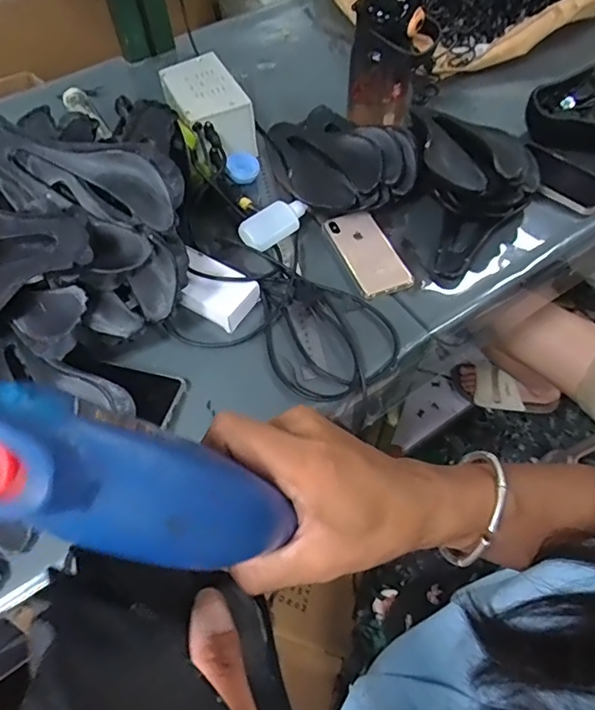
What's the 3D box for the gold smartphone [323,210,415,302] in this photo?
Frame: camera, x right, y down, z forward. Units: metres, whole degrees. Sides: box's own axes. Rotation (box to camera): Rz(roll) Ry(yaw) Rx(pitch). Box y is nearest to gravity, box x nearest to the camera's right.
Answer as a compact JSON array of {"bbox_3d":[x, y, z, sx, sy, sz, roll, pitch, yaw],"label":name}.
[{"bbox_3d":[0.092,-0.135,0.657,0.072,0.014,0.138,-20,58,-12],"label":"gold smartphone"}]

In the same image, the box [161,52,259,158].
[{"bbox_3d":[-0.134,-0.362,0.738,0.098,0.077,0.154,-21,58,-13],"label":"box"}]

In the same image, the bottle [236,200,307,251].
[{"bbox_3d":[-0.029,-0.170,0.667,0.099,0.039,0.045,-36,63,-21],"label":"bottle"}]

